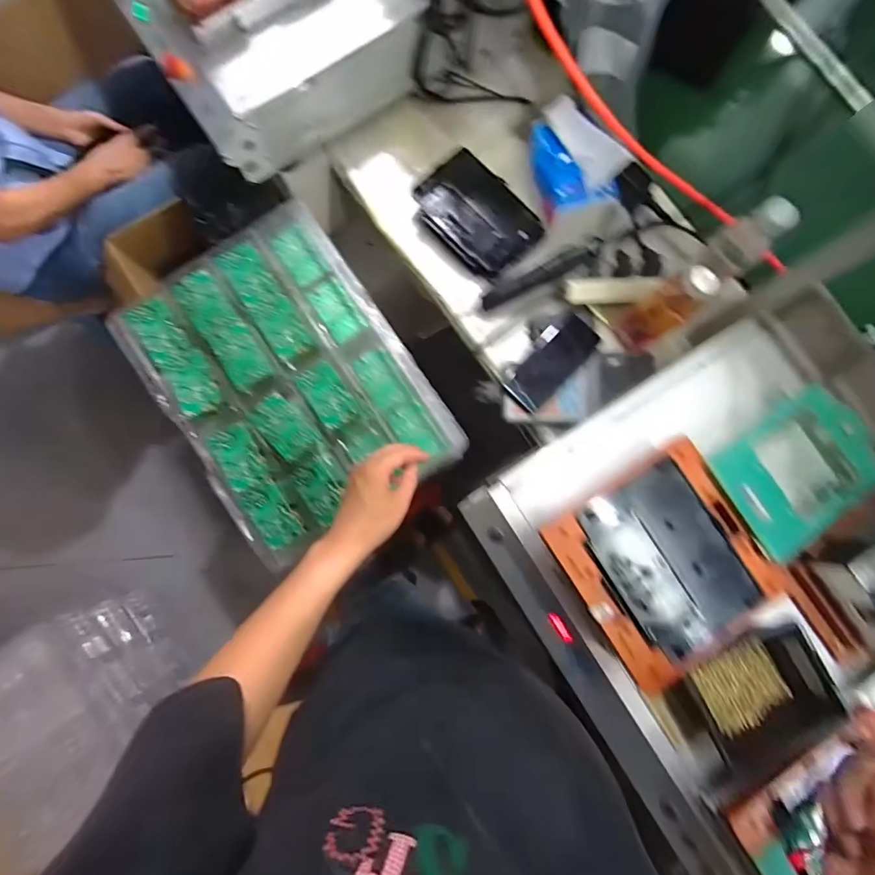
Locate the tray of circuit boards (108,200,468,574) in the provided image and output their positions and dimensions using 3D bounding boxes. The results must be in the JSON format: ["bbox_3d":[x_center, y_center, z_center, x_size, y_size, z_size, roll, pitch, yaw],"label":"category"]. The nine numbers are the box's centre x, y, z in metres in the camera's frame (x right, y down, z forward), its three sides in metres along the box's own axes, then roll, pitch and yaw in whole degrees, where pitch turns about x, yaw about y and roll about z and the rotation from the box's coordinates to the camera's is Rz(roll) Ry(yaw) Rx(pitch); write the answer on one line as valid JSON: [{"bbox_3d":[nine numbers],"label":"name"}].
[{"bbox_3d":[-0.228,-0.088,0.708,0.359,0.065,0.470,-34,85,-5],"label":"tray of circuit boards"}]

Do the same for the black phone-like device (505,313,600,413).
[{"bbox_3d":[0.186,-0.120,0.708,0.068,0.007,0.160,42,93,10],"label":"black phone-like device"}]

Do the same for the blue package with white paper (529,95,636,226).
[{"bbox_3d":[0.216,-0.436,0.693,0.109,0.068,0.156,-14,84,-3],"label":"blue package with white paper"}]

